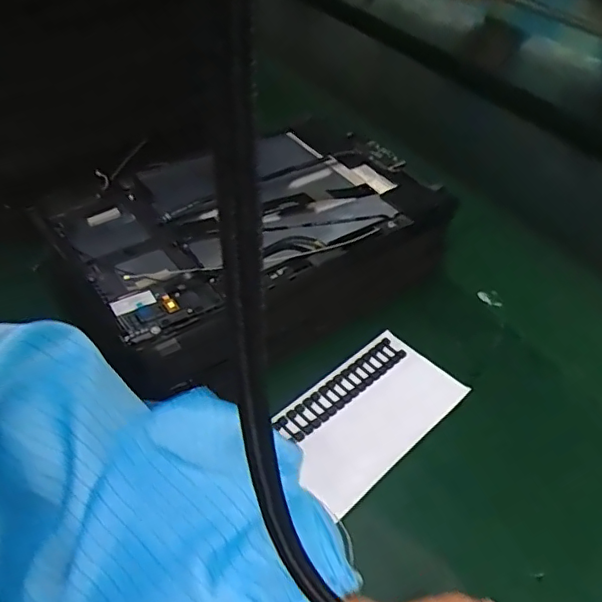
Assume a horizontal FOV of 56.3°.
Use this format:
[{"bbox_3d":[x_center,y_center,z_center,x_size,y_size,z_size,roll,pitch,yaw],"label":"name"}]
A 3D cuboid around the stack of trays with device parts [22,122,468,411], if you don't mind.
[{"bbox_3d":[-0.029,-0.031,0.385,0.251,0.077,0.172,-29,54,-28],"label":"stack of trays with device parts"}]

